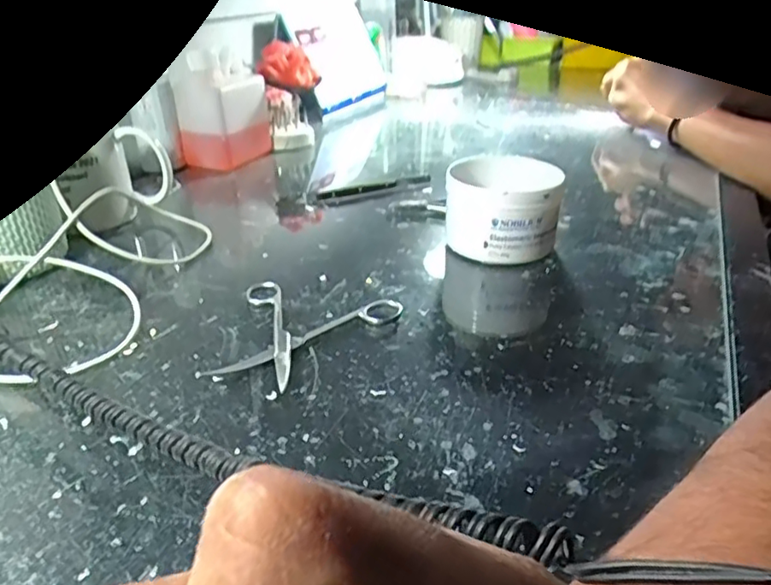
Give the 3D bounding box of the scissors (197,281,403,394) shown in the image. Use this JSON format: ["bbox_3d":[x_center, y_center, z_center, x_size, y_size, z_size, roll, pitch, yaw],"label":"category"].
[{"bbox_3d":[-0.058,0.025,0.394,0.109,0.007,0.108,9,30,18],"label":"scissors"}]

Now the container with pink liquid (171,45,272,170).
[{"bbox_3d":[-0.185,-0.215,0.708,0.070,0.118,0.083,15,32,26],"label":"container with pink liquid"}]

